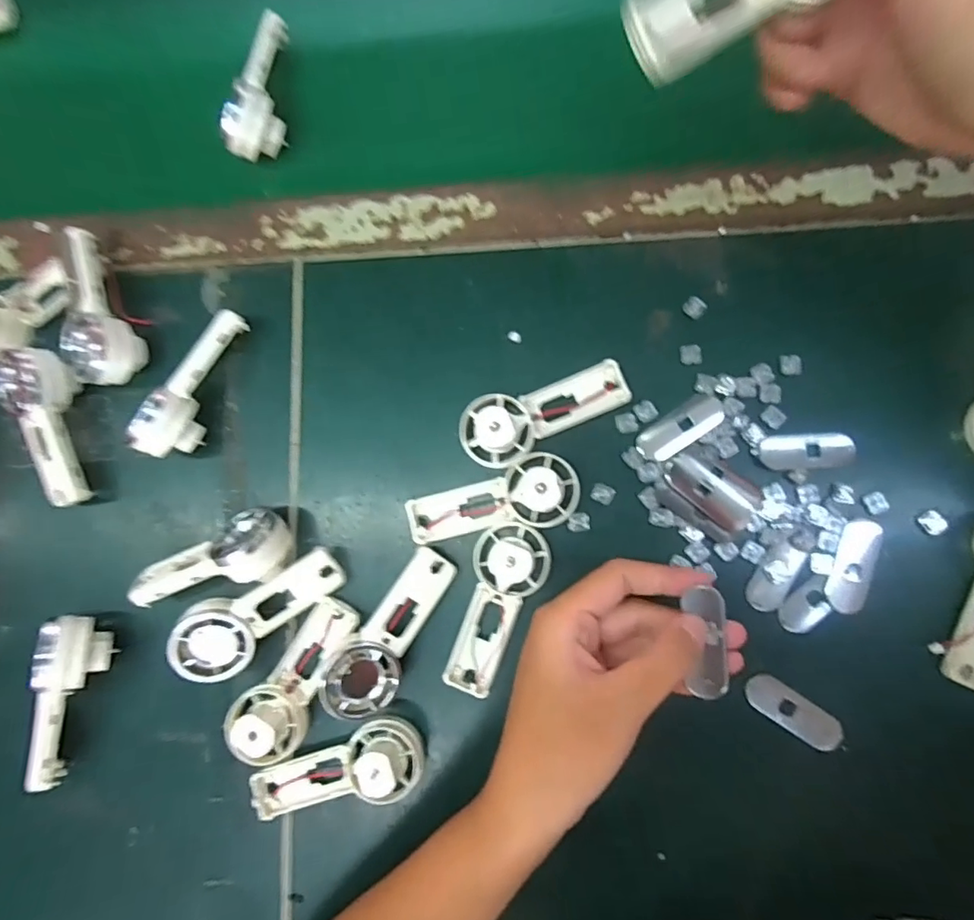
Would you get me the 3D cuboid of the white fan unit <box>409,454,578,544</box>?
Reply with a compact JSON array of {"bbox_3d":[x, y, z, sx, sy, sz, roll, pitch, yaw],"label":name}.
[{"bbox_3d":[0.002,0.020,0.295,0.093,0.028,0.038,-9,84,6],"label":"white fan unit"}]

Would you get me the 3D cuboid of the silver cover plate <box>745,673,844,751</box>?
[{"bbox_3d":[0.160,0.130,0.282,0.048,0.004,0.019,32,82,19],"label":"silver cover plate"}]

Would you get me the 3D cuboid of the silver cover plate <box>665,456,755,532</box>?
[{"bbox_3d":[0.120,0.018,0.294,0.051,0.004,0.019,39,90,8],"label":"silver cover plate"}]

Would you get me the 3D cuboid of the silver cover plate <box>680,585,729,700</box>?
[{"bbox_3d":[0.102,0.084,0.249,0.017,0.006,0.046,-1,83,6],"label":"silver cover plate"}]

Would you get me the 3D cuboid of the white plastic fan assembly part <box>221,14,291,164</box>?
[{"bbox_3d":[-0.141,-0.232,0.334,0.028,0.030,0.090,1,85,7],"label":"white plastic fan assembly part"}]

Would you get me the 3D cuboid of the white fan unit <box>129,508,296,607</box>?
[{"bbox_3d":[-0.153,0.055,0.306,0.091,0.035,0.037,-18,83,5],"label":"white fan unit"}]

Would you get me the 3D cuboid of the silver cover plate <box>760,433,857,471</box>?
[{"bbox_3d":[0.173,-0.005,0.291,0.049,0.004,0.019,-4,84,6],"label":"silver cover plate"}]

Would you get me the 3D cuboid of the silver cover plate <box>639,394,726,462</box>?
[{"bbox_3d":[0.107,-0.018,0.298,0.049,0.004,0.020,-35,82,2],"label":"silver cover plate"}]

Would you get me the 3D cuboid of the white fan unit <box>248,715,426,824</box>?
[{"bbox_3d":[-0.079,0.169,0.288,0.093,0.030,0.037,-23,83,4],"label":"white fan unit"}]

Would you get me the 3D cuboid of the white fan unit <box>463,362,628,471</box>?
[{"bbox_3d":[0.030,-0.030,0.295,0.092,0.029,0.038,-29,82,3],"label":"white fan unit"}]

